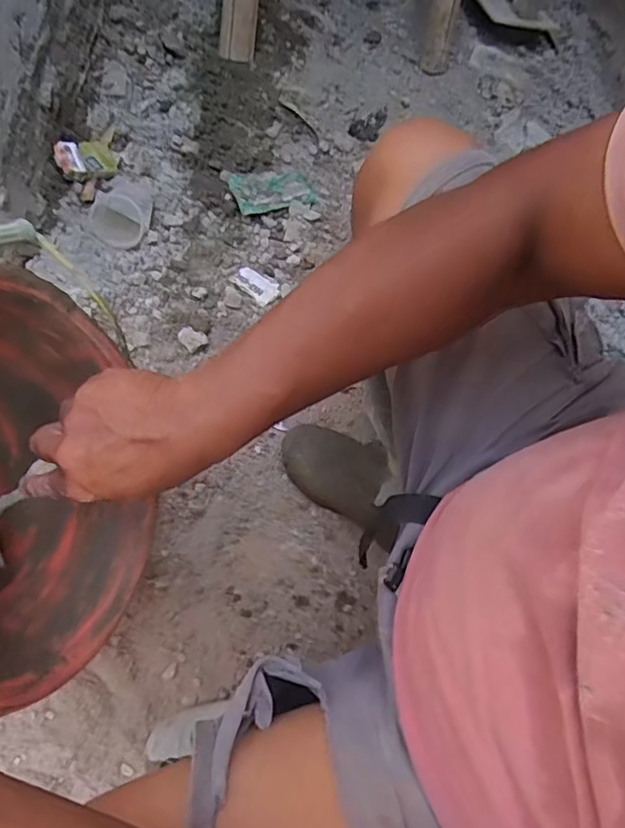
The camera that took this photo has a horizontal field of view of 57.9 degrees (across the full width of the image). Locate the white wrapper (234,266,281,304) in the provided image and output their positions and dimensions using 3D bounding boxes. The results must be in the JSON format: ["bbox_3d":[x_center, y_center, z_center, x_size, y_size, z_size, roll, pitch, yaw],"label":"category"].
[{"bbox_3d":[-0.092,-0.220,0.949,0.082,0.007,0.049,34,65,16],"label":"white wrapper"}]

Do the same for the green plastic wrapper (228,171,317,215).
[{"bbox_3d":[-0.073,-0.416,1.041,0.145,0.011,0.099,-12,62,-9],"label":"green plastic wrapper"}]

